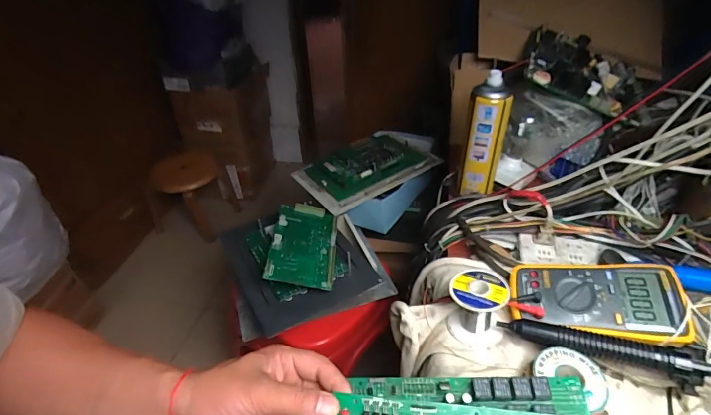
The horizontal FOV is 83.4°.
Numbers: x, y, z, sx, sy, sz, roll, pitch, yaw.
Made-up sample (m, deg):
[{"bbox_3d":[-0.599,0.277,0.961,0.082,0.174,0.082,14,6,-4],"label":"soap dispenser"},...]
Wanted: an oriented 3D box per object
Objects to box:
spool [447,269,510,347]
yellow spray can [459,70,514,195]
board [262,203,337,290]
[{"bbox_3d":[0.141,0.118,0.471,0.060,0.069,0.057,-2,37,1],"label":"spool"},{"bbox_3d":[0.219,-0.119,0.674,0.062,0.204,0.050,11,39,18],"label":"yellow spray can"},{"bbox_3d":[-0.096,0.069,0.753,0.120,0.016,0.200,14,41,-10],"label":"board"}]

